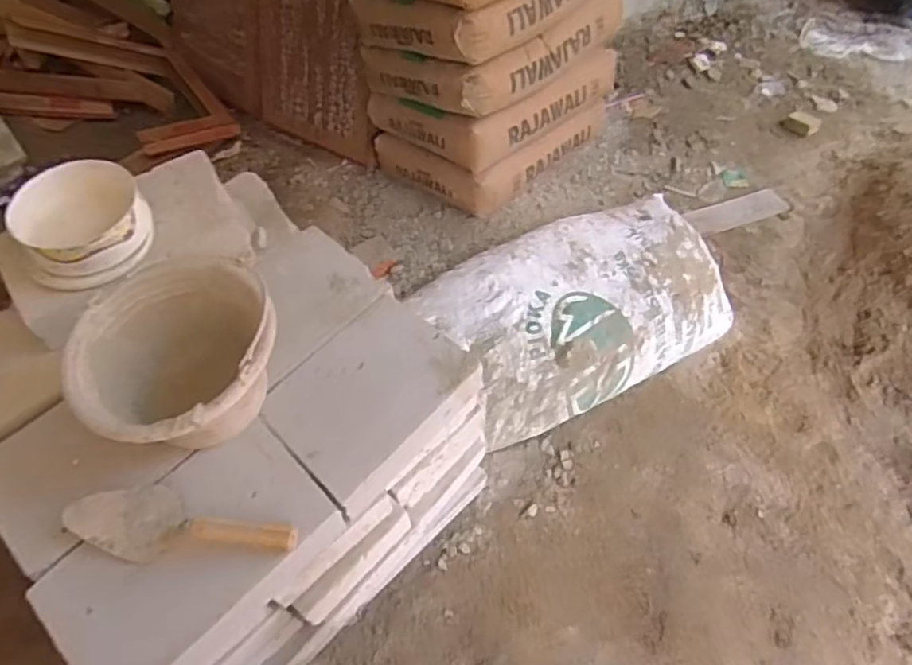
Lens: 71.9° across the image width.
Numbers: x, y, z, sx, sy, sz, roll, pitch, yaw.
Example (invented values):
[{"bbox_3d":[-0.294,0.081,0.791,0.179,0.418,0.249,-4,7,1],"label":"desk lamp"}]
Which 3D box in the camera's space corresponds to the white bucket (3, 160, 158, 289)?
[{"bbox_3d":[-0.543,-0.158,0.914,0.168,0.105,0.168,0,55,0],"label":"white bucket"}]

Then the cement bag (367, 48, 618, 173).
[{"bbox_3d":[0.109,-0.656,1.641,0.388,0.154,0.590,35,62,22],"label":"cement bag"}]

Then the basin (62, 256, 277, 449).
[{"bbox_3d":[-0.345,0.049,0.813,0.241,0.162,0.244,0,55,0],"label":"basin"}]

